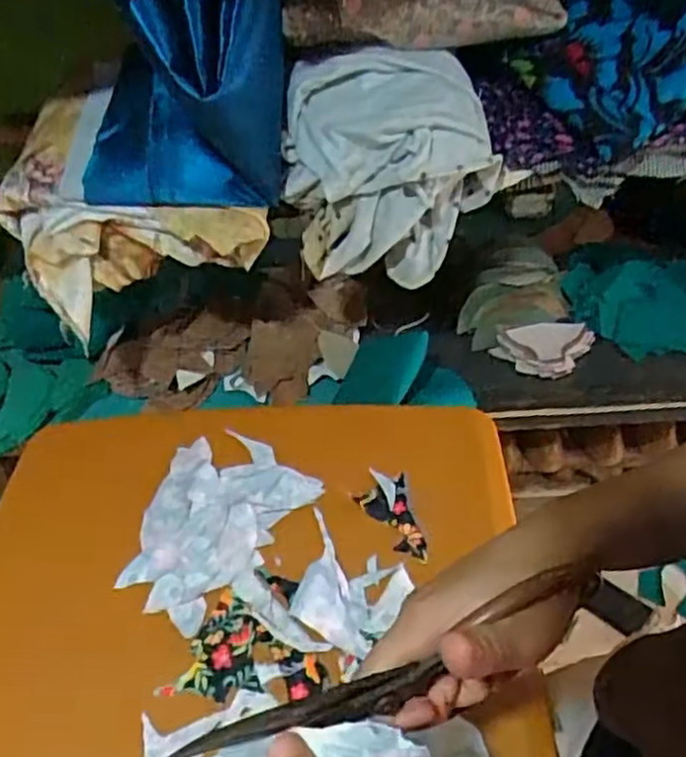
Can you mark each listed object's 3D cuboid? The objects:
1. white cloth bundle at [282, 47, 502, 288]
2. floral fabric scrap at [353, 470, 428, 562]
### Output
[{"bbox_3d":[0.040,-0.200,0.664,0.184,0.162,0.130,-9,49,-1],"label":"white cloth bundle"},{"bbox_3d":[0.039,0.120,0.618,0.047,0.007,0.093,-13,49,-4],"label":"floral fabric scrap"}]

